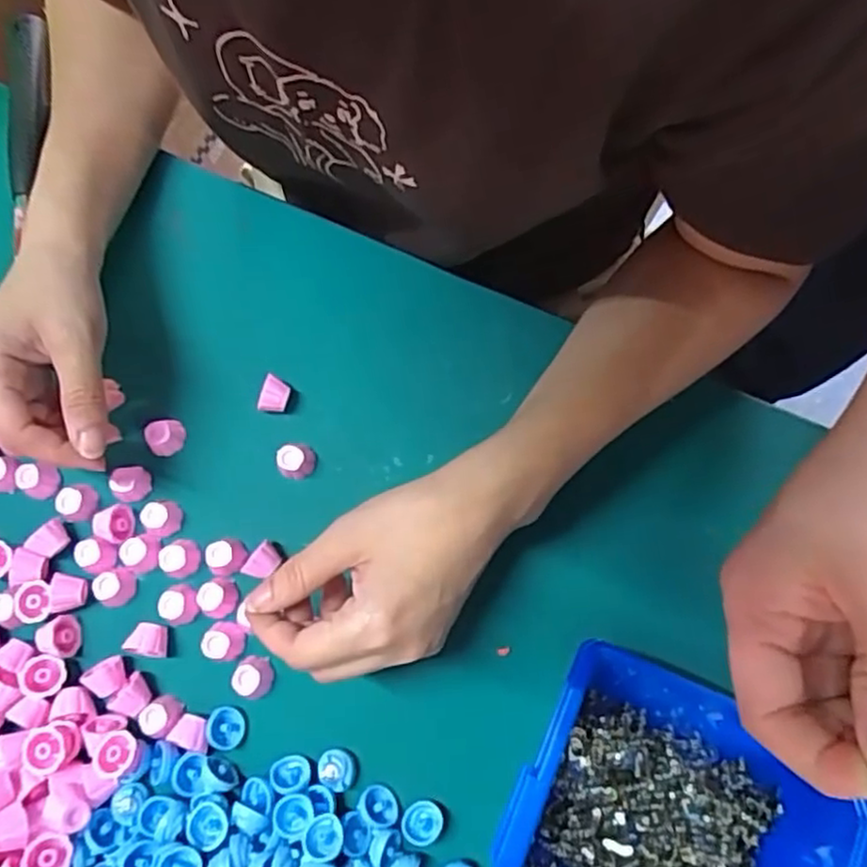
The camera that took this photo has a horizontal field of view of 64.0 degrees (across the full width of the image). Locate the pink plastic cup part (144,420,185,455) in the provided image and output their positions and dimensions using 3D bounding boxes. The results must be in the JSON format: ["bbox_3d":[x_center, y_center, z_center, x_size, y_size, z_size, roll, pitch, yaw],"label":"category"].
[{"bbox_3d":[-0.150,0.002,0.387,0.019,0.014,0.016,-24,77,-7],"label":"pink plastic cup part"}]

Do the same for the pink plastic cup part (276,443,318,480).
[{"bbox_3d":[-0.076,0.015,0.380,0.021,0.013,0.018,-19,76,-5],"label":"pink plastic cup part"}]

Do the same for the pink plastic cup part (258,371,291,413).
[{"bbox_3d":[-0.088,-0.020,0.389,0.014,0.020,0.018,19,76,4],"label":"pink plastic cup part"}]

